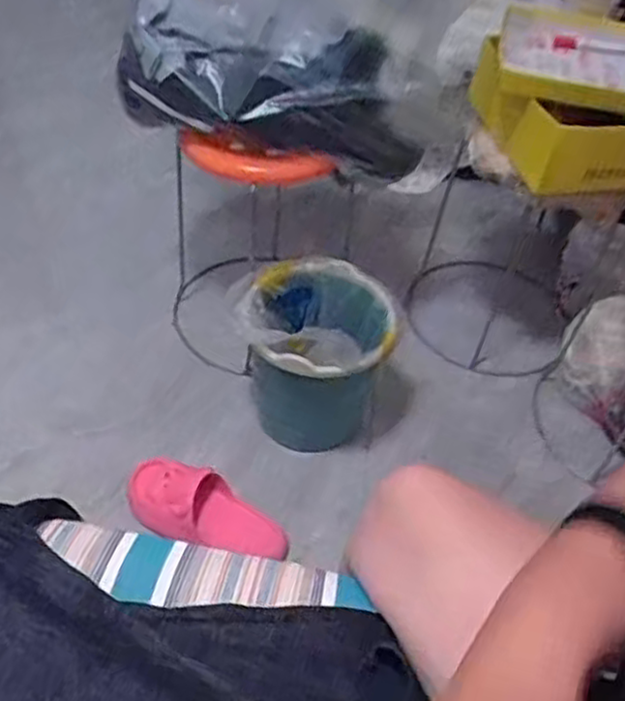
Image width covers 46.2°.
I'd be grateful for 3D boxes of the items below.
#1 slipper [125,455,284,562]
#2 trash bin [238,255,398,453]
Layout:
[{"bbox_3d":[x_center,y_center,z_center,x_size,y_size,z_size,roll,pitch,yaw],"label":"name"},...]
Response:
[{"bbox_3d":[-0.171,0.255,1.134,0.264,0.092,0.098,23,49,14],"label":"slipper"},{"bbox_3d":[0.002,0.009,1.240,0.229,0.274,0.232,7,47,0],"label":"trash bin"}]

